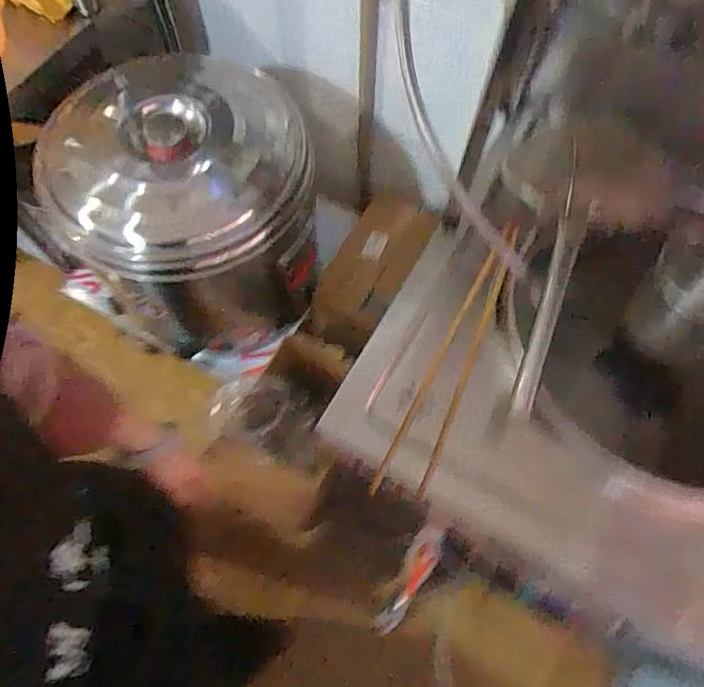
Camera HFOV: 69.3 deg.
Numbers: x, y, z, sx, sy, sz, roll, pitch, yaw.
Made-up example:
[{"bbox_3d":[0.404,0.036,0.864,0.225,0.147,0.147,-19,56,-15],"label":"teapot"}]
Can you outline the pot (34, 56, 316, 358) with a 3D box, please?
[{"bbox_3d":[-0.282,-0.244,0.934,0.402,0.353,0.412,-9,69,-4],"label":"pot"}]

